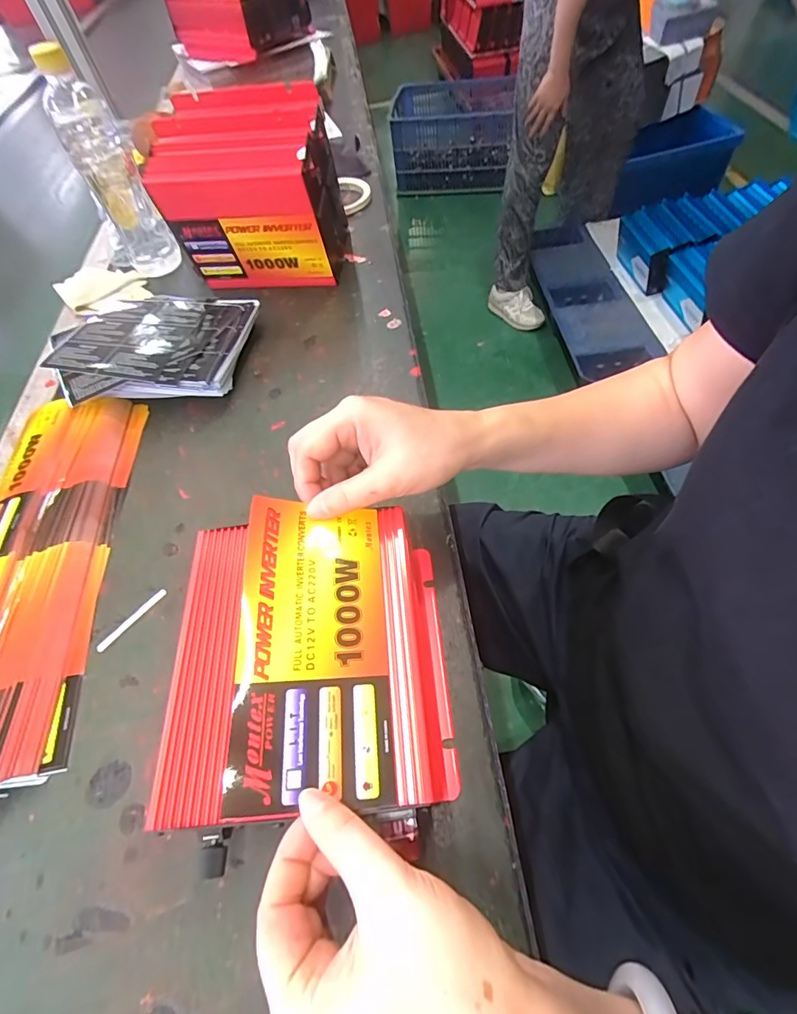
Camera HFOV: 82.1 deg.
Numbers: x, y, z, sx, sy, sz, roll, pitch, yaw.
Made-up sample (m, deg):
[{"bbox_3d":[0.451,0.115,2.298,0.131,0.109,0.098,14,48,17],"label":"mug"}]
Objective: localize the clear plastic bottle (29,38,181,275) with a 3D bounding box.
[{"bbox_3d":[-0.329,-0.383,0.532,0.065,0.217,0.080,-24,59,-10],"label":"clear plastic bottle"}]

